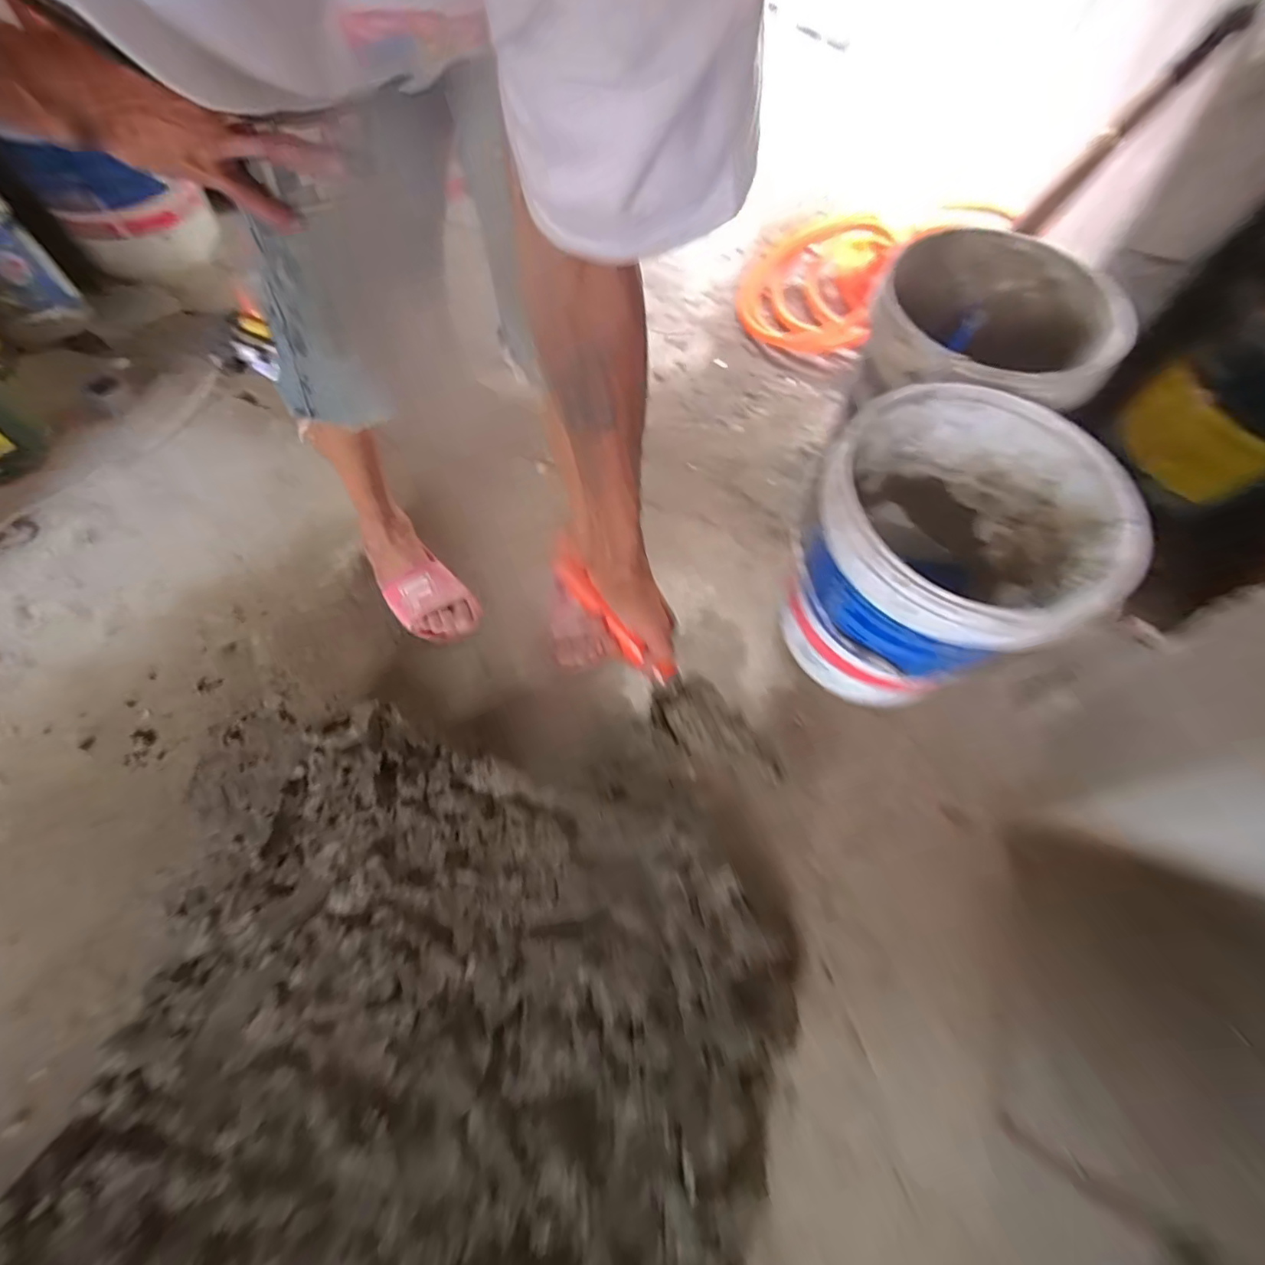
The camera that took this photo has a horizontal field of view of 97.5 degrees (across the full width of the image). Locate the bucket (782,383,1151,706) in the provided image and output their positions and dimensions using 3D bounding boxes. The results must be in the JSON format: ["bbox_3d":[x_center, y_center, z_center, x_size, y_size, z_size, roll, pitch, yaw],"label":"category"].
[{"bbox_3d":[0.358,-0.087,0.698,0.297,0.286,0.296,1,64,-2],"label":"bucket"}]

